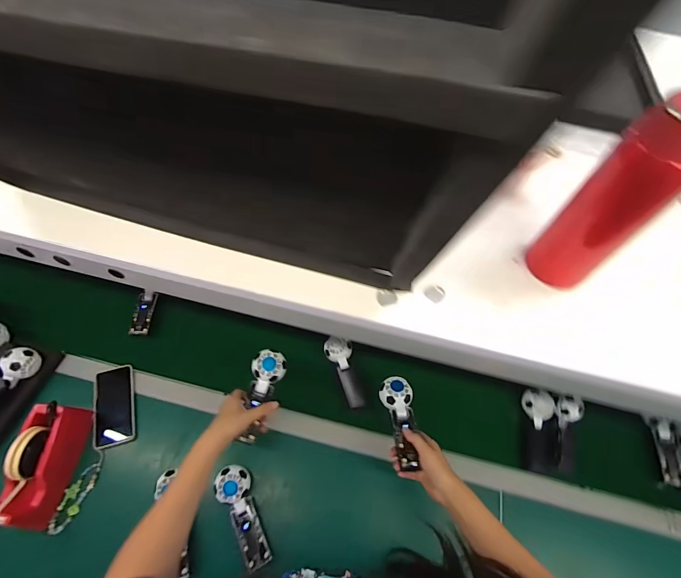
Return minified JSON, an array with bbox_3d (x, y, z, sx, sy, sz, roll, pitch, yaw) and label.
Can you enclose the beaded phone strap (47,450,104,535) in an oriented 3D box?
[{"bbox_3d":[-0.494,0.380,0.668,0.037,0.016,0.139,21,60,8],"label":"beaded phone strap"}]

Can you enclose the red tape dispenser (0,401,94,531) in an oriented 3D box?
[{"bbox_3d":[-0.542,0.317,0.639,0.069,0.102,0.201,4,59,-2],"label":"red tape dispenser"}]

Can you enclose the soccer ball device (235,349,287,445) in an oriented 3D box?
[{"bbox_3d":[-0.150,0.200,0.672,0.062,0.024,0.168,12,72,3],"label":"soccer ball device"}]

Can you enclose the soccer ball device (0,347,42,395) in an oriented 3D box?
[{"bbox_3d":[-0.705,0.196,0.723,0.053,0.045,0.177,27,61,12],"label":"soccer ball device"}]

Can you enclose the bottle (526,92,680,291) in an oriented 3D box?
[{"bbox_3d":[0.237,-0.072,0.306,0.048,0.174,0.059,-34,67,-22],"label":"bottle"}]

